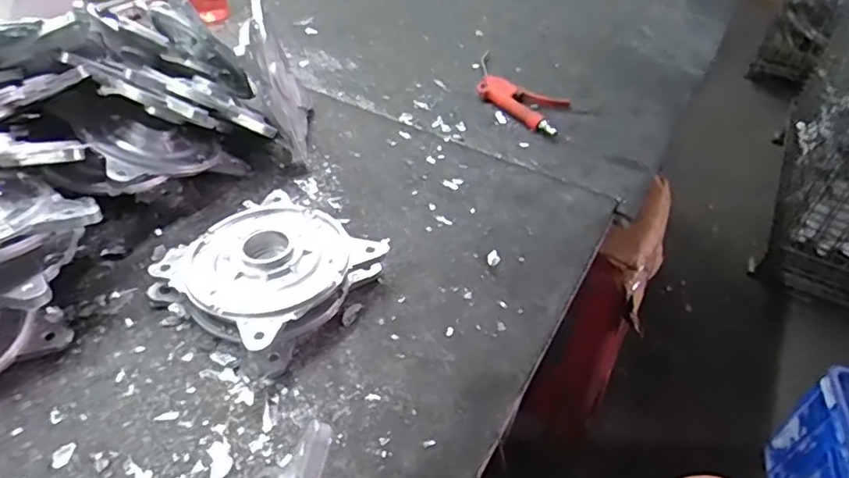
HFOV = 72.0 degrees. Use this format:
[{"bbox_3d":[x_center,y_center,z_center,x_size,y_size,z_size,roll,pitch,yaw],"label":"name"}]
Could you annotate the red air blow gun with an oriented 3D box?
[{"bbox_3d":[0.124,-0.207,0.819,0.081,0.027,0.214,-25,50,-28],"label":"red air blow gun"}]

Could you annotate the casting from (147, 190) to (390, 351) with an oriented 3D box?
[{"bbox_3d":[-0.133,0.023,0.517,0.144,0.043,0.156,30,49,25],"label":"casting"}]

